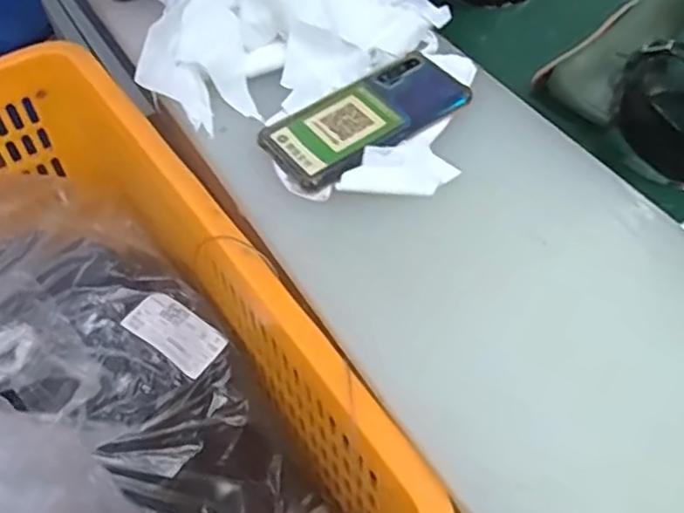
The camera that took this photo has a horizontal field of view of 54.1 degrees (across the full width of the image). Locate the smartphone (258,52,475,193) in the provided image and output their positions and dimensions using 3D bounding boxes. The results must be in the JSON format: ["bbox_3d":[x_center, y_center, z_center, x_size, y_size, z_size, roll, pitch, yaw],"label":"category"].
[{"bbox_3d":[0.019,-0.110,0.522,0.158,0.013,0.076,-33,58,-22],"label":"smartphone"}]

